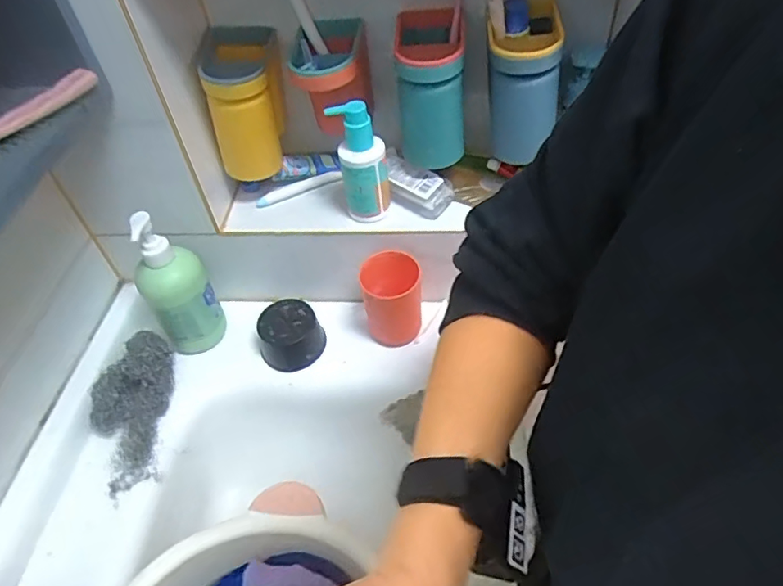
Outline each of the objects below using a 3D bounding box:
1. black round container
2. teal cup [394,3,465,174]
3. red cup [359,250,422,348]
[{"bbox_3d":[-0.119,0.048,0.635,0.075,0.047,0.069,-3,48,3],"label":"black round container"},{"bbox_3d":[0.042,-0.213,0.568,0.065,0.115,0.112,-1,48,4],"label":"teal cup"},{"bbox_3d":[0.001,0.007,0.618,0.066,0.102,0.062,-3,48,3],"label":"red cup"}]

